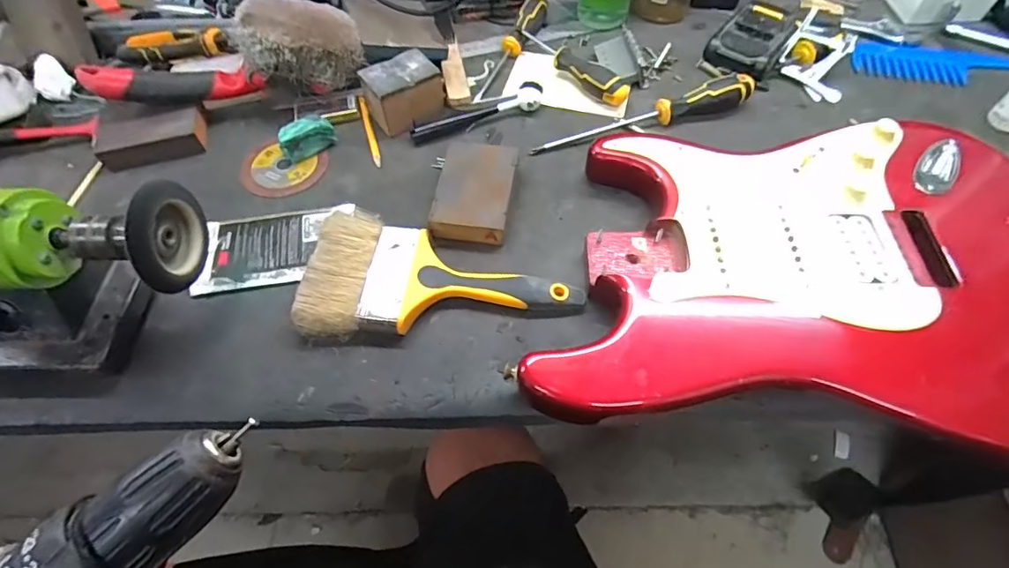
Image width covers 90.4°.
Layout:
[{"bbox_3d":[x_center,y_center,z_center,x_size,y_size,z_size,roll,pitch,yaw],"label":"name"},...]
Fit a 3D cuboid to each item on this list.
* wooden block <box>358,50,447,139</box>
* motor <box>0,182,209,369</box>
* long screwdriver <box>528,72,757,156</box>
[{"bbox_3d":[-0.109,-0.206,0.540,0.080,0.052,0.055,-34,62,-19],"label":"wooden block"},{"bbox_3d":[-0.344,0.002,0.373,0.227,0.127,0.094,-5,57,-1],"label":"motor"},{"bbox_3d":[0.147,-0.182,0.533,0.244,0.033,0.028,-12,57,-6],"label":"long screwdriver"}]

